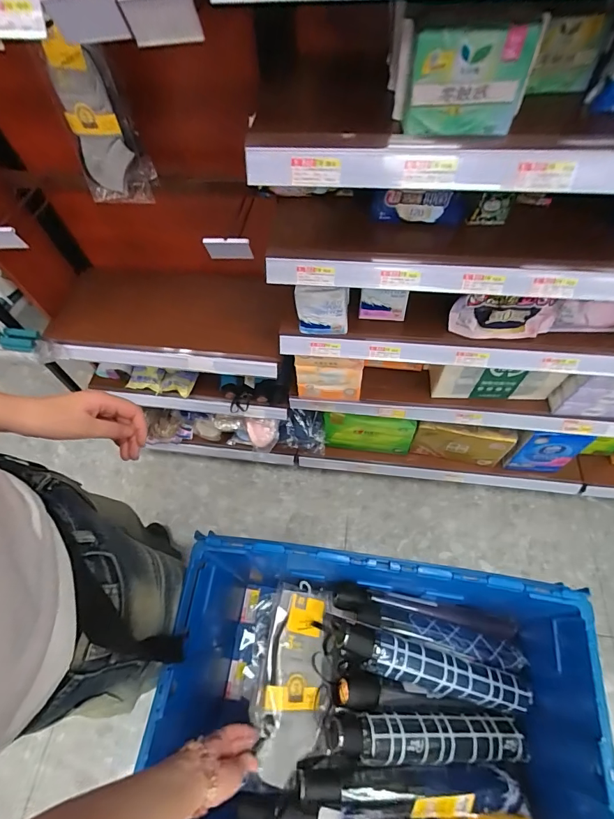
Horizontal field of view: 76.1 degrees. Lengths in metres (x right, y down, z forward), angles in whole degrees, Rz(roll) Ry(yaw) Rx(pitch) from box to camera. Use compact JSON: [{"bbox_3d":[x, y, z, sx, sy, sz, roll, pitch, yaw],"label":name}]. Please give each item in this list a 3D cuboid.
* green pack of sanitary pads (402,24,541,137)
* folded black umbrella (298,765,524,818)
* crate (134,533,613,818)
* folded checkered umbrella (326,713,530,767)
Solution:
[{"bbox_3d":[0.179,-0.365,0.439,0.126,0.097,0.028,7,62,8],"label":"green pack of sanitary pads"},{"bbox_3d":[0.149,0.538,0.551,0.318,0.037,0.059,9,62,-7],"label":"folded black umbrella"},{"bbox_3d":[0.106,0.480,0.613,0.605,0.289,0.421,5,62,7],"label":"crate"},{"bbox_3d":[0.185,0.490,0.583,0.312,0.051,0.059,11,61,-12],"label":"folded checkered umbrella"}]

